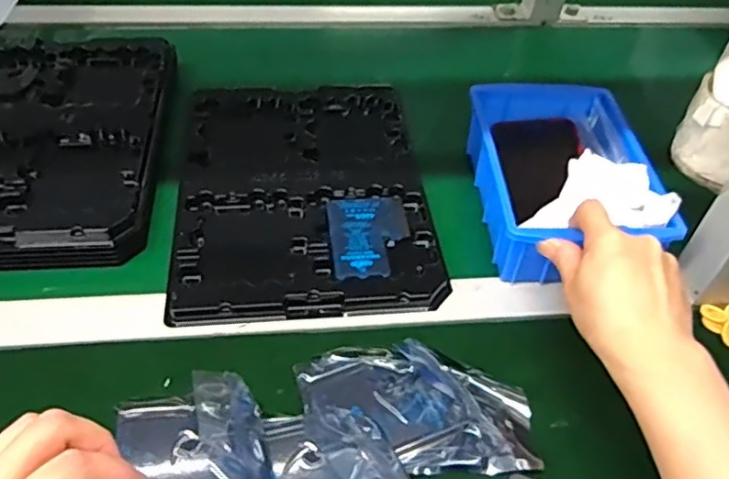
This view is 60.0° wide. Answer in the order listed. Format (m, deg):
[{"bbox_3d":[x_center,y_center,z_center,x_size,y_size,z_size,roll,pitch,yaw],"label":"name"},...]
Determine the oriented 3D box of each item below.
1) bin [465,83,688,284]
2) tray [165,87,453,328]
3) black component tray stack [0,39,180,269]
[{"bbox_3d":[0.169,-0.058,0.557,0.139,0.065,0.213,1,47,-2],"label":"bin"},{"bbox_3d":[-0.055,-0.051,0.569,0.211,0.015,0.292,-3,48,-6],"label":"tray"},{"bbox_3d":[-0.297,-0.087,0.577,0.217,0.042,0.288,-2,48,-5],"label":"black component tray stack"}]

